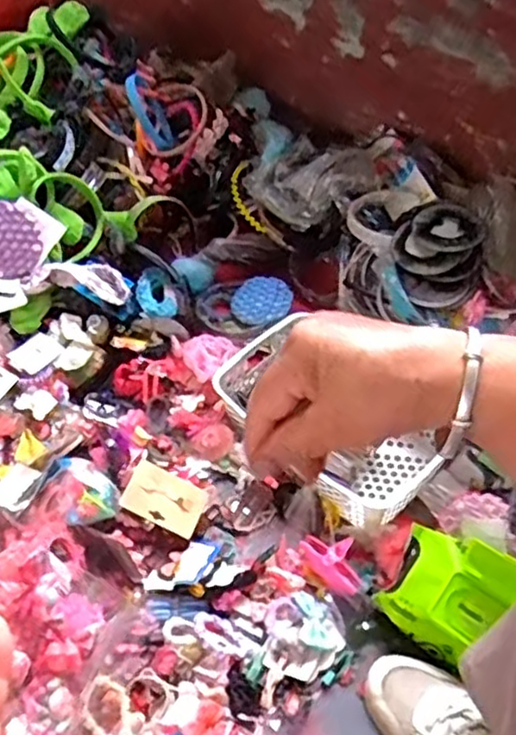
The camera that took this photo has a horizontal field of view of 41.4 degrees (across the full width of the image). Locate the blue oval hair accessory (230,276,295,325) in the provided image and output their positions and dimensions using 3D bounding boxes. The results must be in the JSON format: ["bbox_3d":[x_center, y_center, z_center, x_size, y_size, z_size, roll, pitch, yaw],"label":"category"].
[{"bbox_3d":[0.008,-0.107,1.096,0.097,0.023,0.092,3,50,0],"label":"blue oval hair accessory"}]

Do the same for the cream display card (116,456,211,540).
[{"bbox_3d":[-0.111,0.158,0.823,0.096,0.007,0.062,30,70,-10],"label":"cream display card"}]

